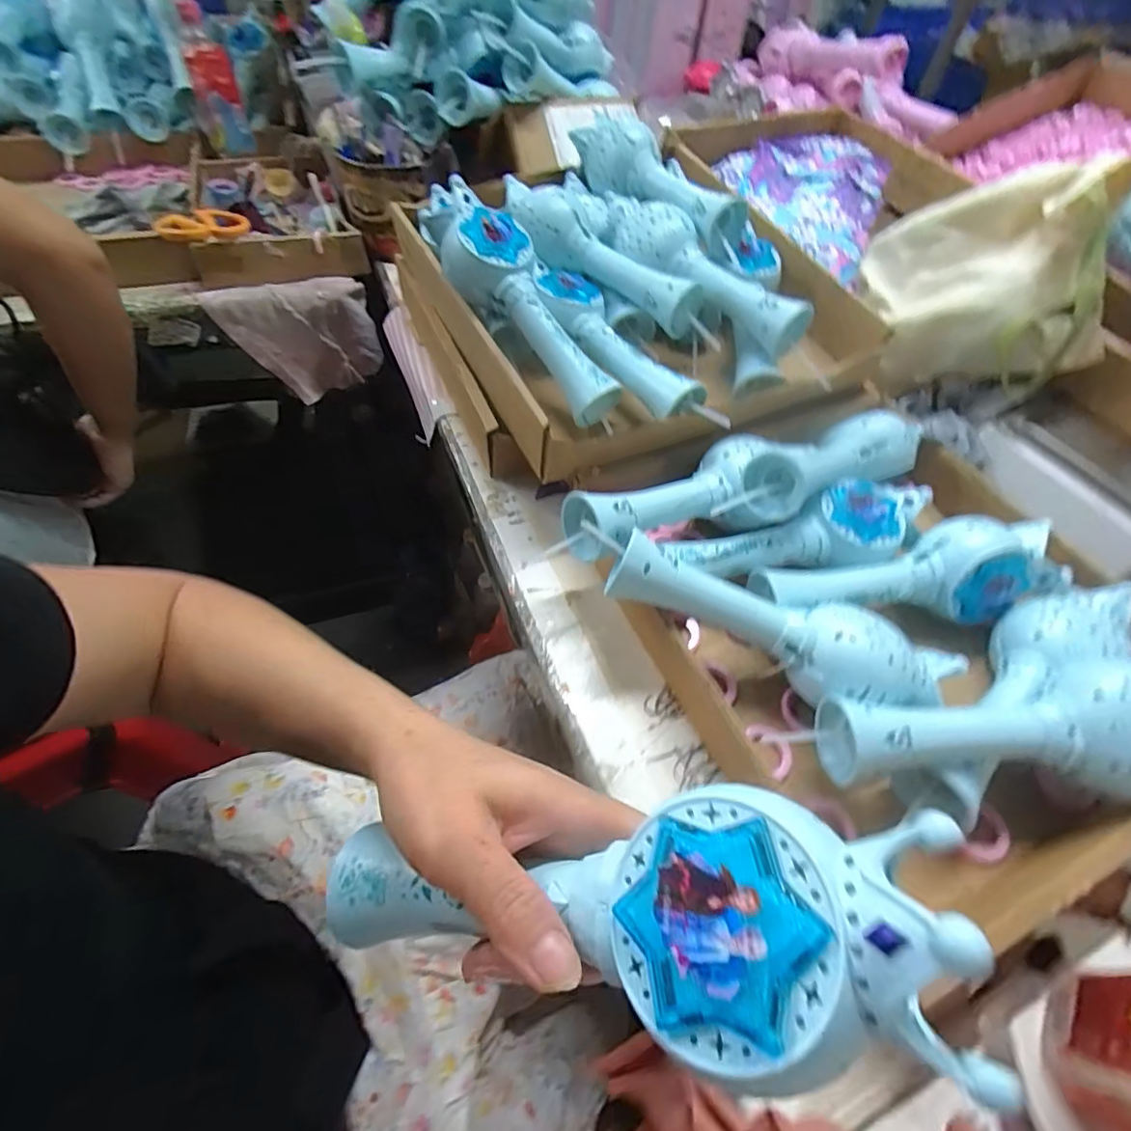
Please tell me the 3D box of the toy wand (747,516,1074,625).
[{"bbox_3d":[0.257,0.003,0.425,0.229,0.052,0.062,-7,54,-10],"label":"toy wand"}]

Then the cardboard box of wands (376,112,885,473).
[{"bbox_3d":[0.048,-0.276,0.570,0.341,0.140,0.389,-19,57,-18],"label":"cardboard box of wands"}]

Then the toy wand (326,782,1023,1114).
[{"bbox_3d":[-0.002,0.120,0.197,0.235,0.038,0.067,-17,46,30],"label":"toy wand"}]

